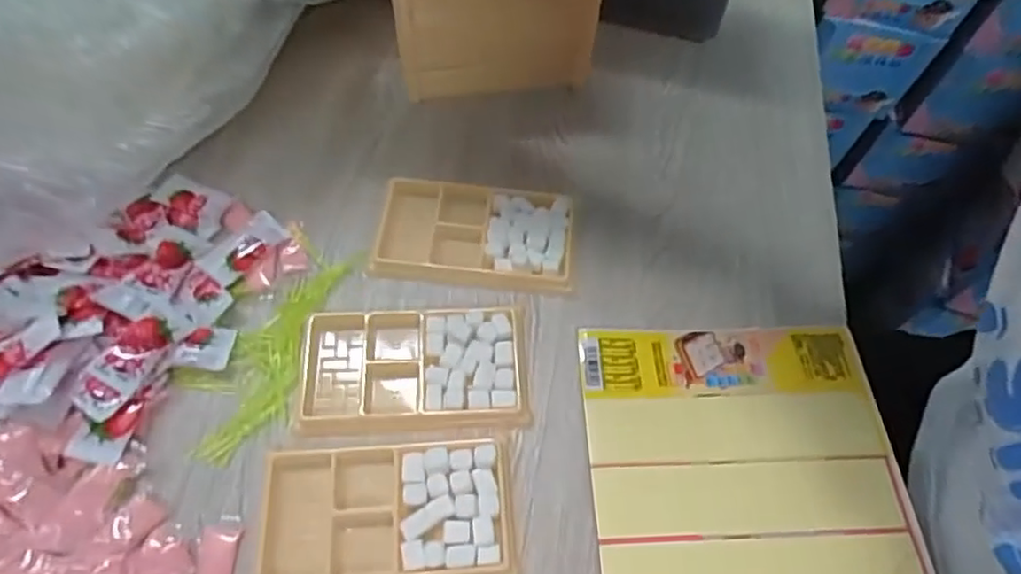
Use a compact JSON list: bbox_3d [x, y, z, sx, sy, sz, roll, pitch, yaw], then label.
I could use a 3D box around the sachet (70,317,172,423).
[{"bbox_3d":[-0.218,0.043,0.358,0.027,0.008,0.061,22,61,11],"label":"sachet"}]

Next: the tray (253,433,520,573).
[{"bbox_3d":[-0.065,0.120,0.339,0.133,0.011,0.074,-3,59,-3],"label":"tray"}]

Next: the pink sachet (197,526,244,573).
[{"bbox_3d":[-0.153,0.147,0.331,0.018,0.004,0.042,0,59,-2],"label":"pink sachet"}]

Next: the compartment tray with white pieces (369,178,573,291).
[{"bbox_3d":[-0.026,-0.037,0.429,0.131,0.011,0.073,6,59,2],"label":"compartment tray with white pieces"}]

